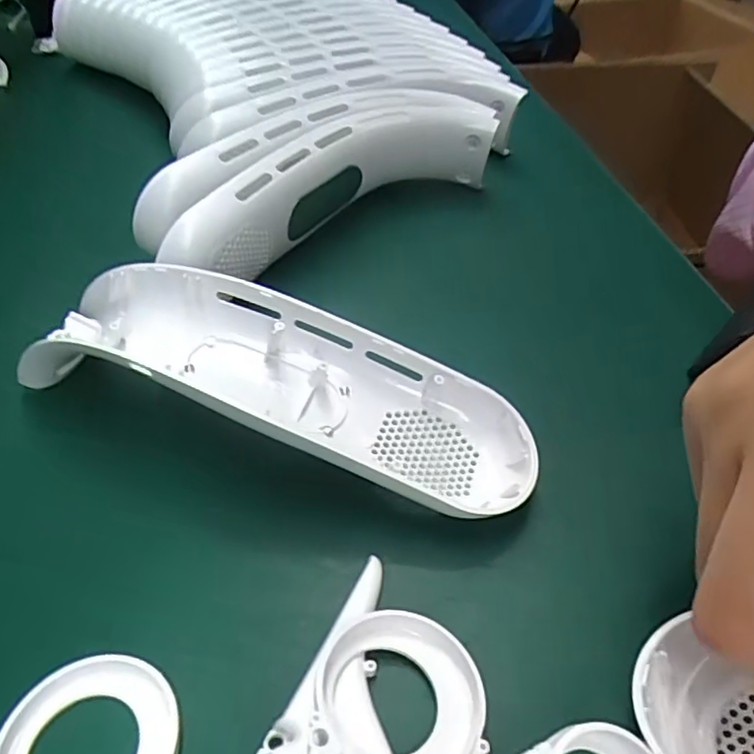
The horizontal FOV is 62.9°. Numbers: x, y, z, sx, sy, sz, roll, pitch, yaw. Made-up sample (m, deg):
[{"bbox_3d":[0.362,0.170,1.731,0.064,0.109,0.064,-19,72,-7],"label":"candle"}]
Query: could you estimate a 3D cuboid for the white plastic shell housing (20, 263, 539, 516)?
[{"bbox_3d":[-0.038,0.003,0.224,0.193,0.046,0.052,15,45,12],"label":"white plastic shell housing"}]

